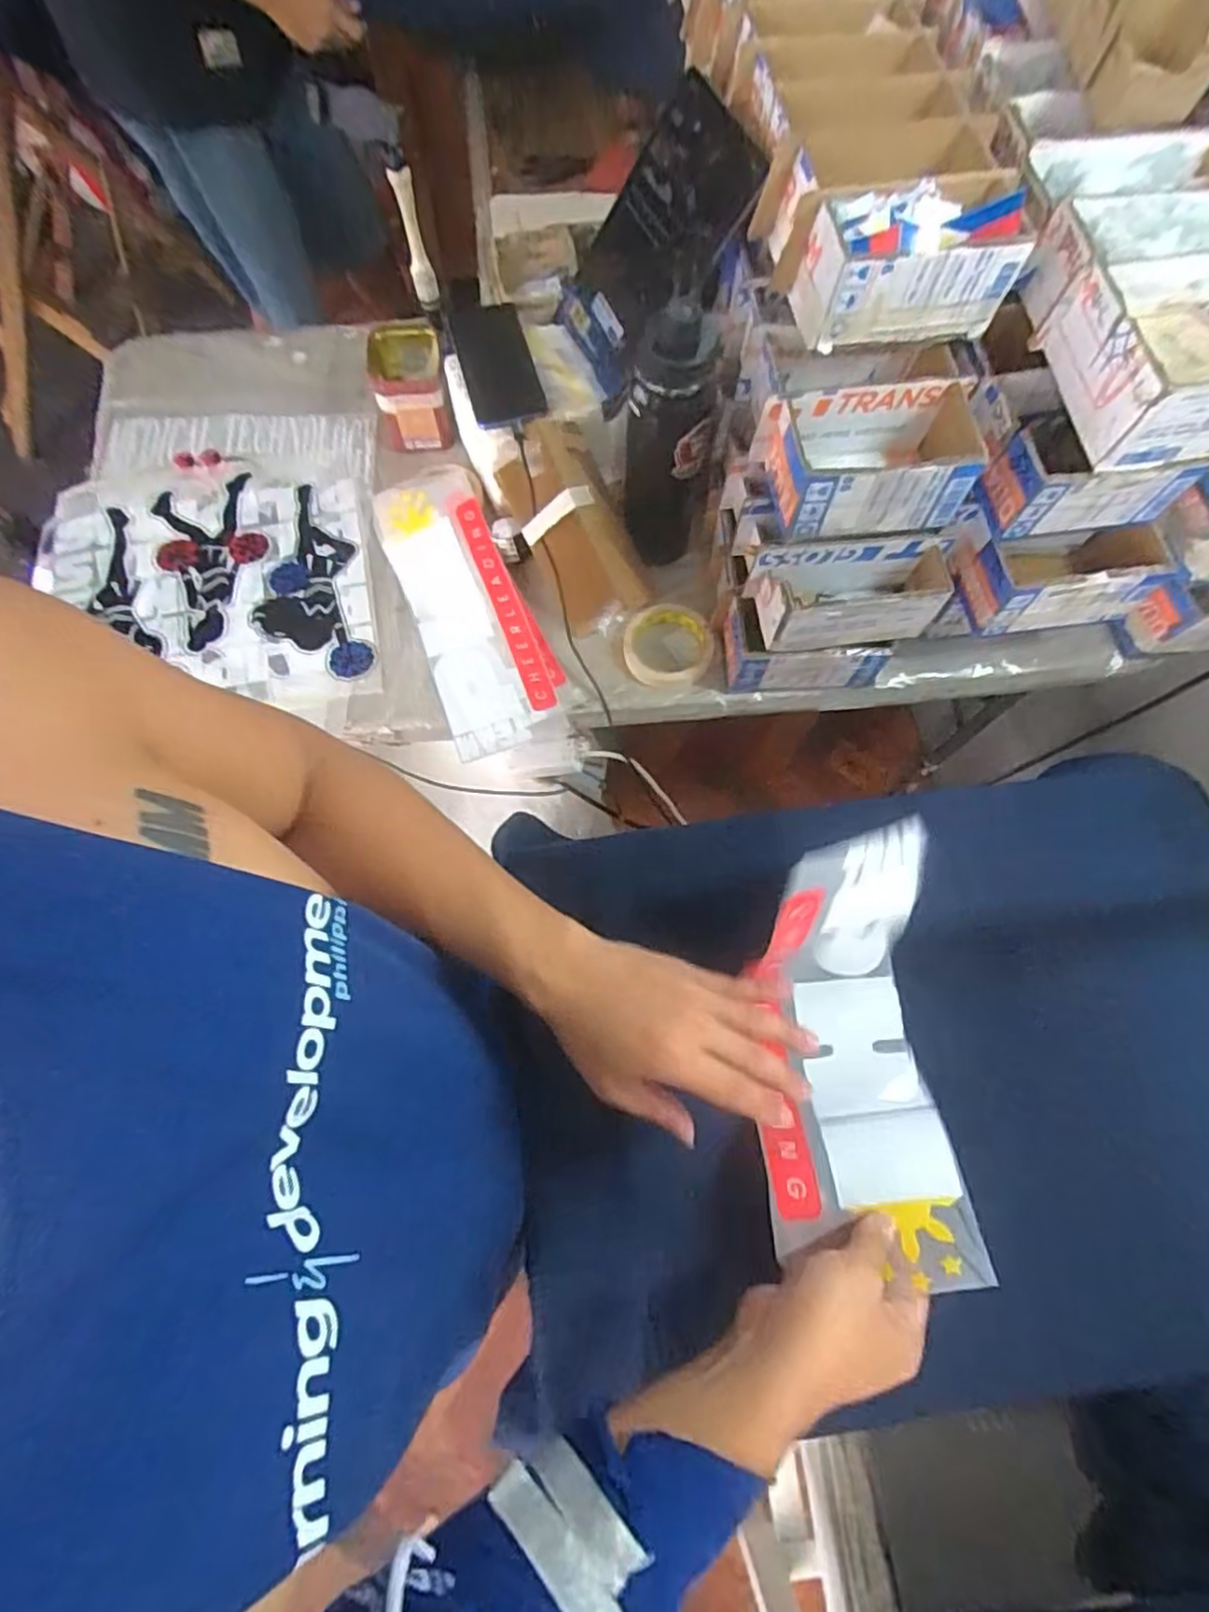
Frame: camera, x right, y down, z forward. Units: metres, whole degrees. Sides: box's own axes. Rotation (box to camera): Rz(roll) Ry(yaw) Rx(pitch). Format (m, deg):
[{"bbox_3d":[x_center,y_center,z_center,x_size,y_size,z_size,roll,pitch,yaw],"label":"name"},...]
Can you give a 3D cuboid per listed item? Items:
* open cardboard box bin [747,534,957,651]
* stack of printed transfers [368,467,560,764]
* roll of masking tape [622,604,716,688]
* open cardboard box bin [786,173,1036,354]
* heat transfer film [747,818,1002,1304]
[{"bbox_3d":[0.233,-0.198,0.653,0.185,0.073,0.075,-3,71,-2],"label":"open cardboard box bin"},{"bbox_3d":[-0.154,-0.230,0.773,0.129,0.032,0.357,-20,73,-8],"label":"stack of printed transfers"},{"bbox_3d":[0.069,-0.177,0.755,0.094,0.024,0.098,0,71,-1],"label":"roll of masking tape"},{"bbox_3d":[0.243,-0.441,0.566,0.158,0.077,0.096,-6,71,-3],"label":"open cardboard box bin"},{"bbox_3d":[0.164,0.154,0.472,0.114,0.107,0.263,-1,79,-1],"label":"heat transfer film"}]

